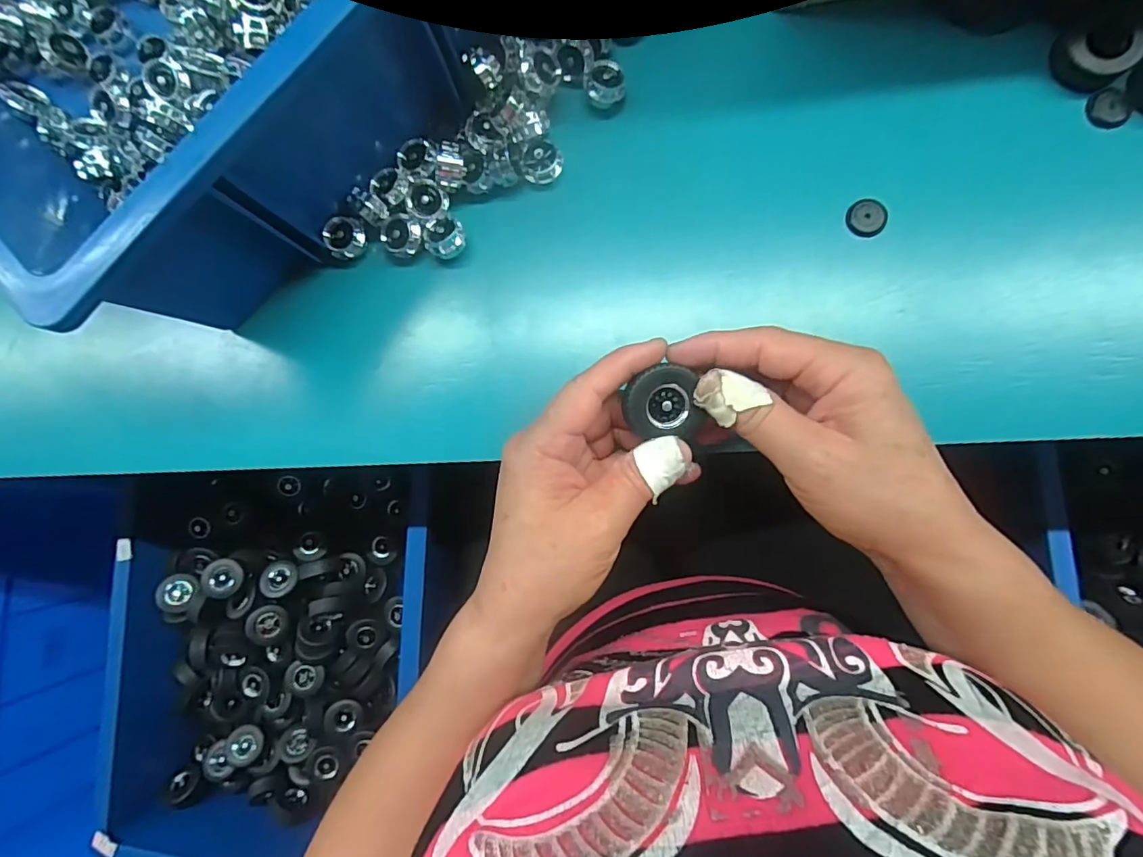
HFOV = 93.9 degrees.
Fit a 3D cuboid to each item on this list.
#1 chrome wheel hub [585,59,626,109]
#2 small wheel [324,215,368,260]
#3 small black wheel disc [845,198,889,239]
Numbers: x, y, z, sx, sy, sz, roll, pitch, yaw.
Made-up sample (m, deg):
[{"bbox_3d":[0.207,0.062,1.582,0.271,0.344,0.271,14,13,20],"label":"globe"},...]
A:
[{"bbox_3d":[0.020,-0.205,0.319,0.023,0.014,0.021,0,88,6],"label":"chrome wheel hub"},{"bbox_3d":[-0.137,-0.116,0.323,0.024,0.012,0.021,-32,85,4],"label":"small wheel"},{"bbox_3d":[0.168,-0.119,0.303,0.021,0.004,0.022,0,88,6],"label":"small black wheel disc"}]

